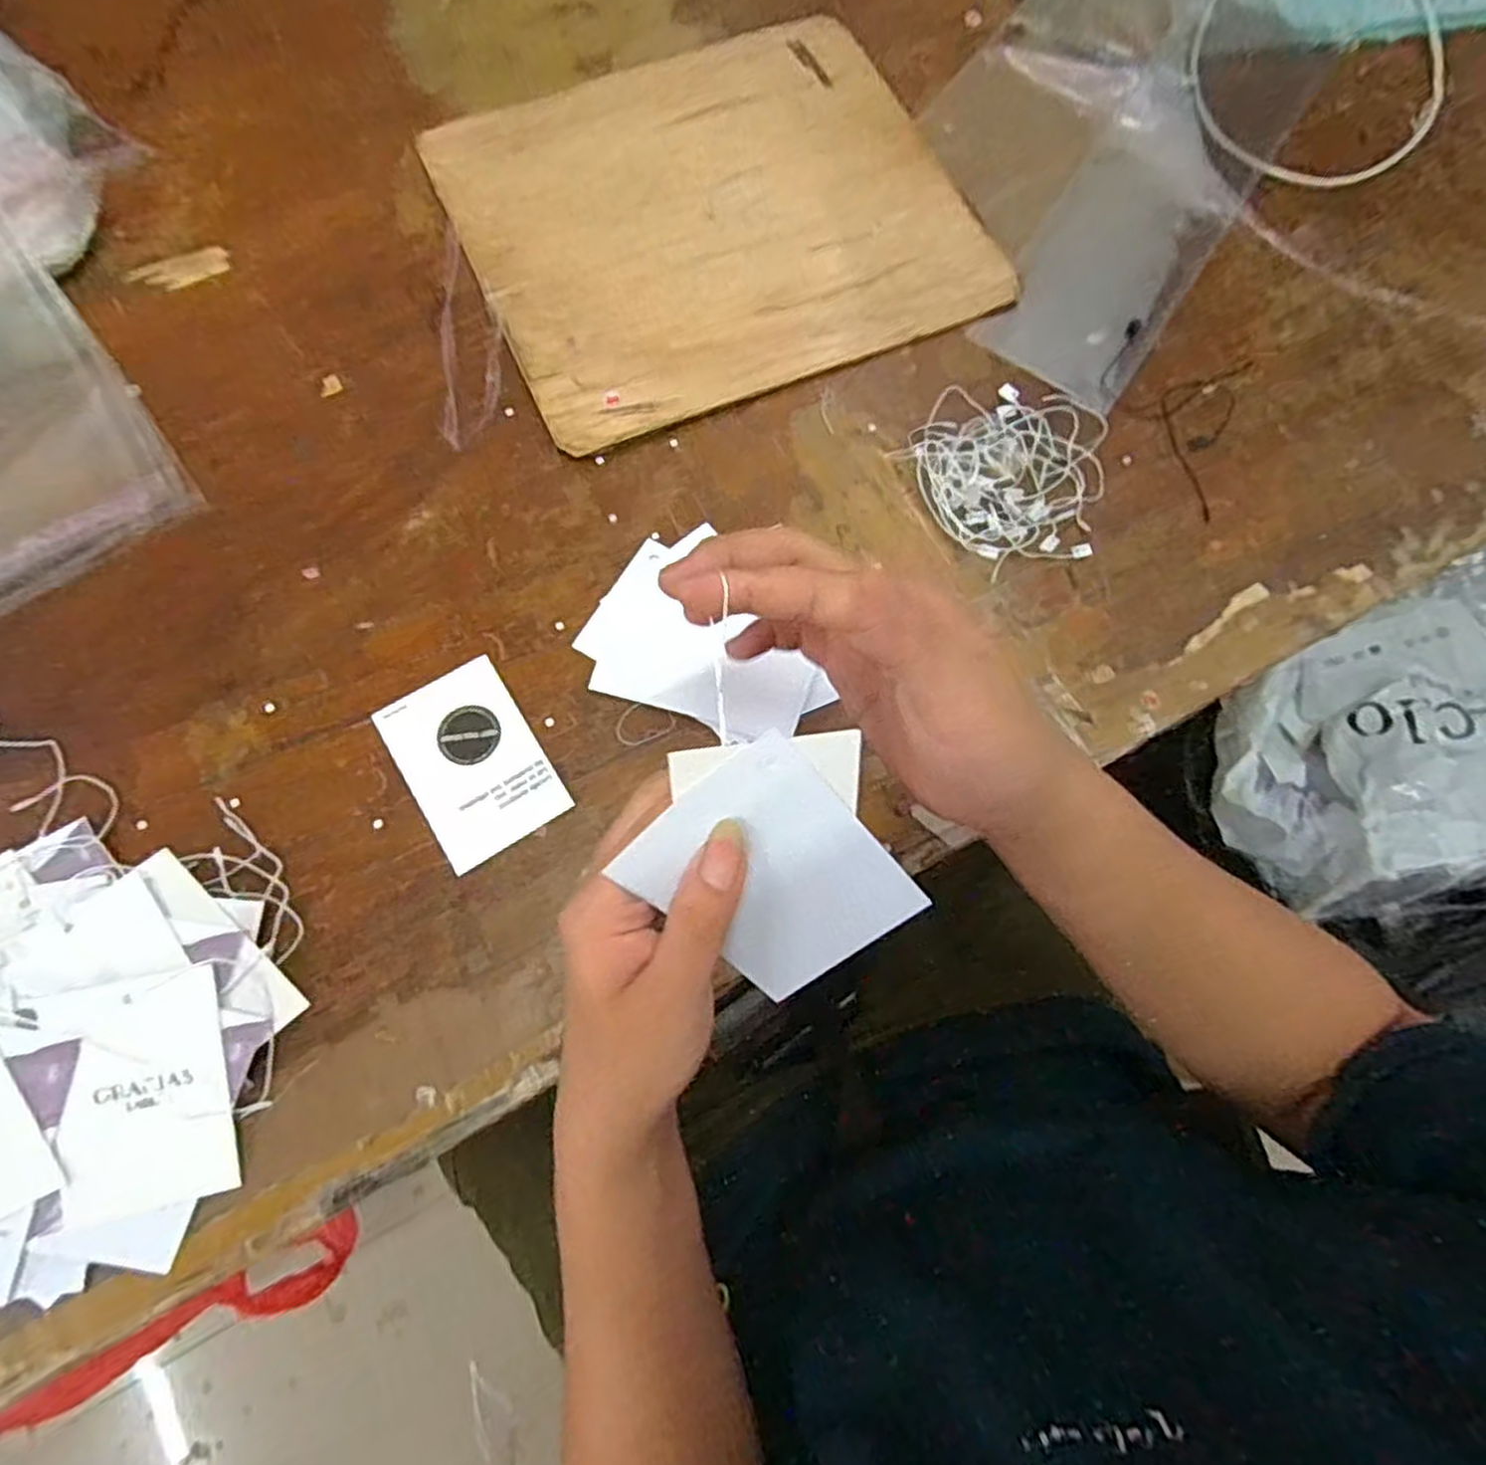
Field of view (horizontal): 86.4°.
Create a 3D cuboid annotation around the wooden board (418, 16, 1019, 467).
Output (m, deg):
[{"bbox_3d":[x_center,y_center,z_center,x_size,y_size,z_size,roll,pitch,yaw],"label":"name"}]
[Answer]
[{"bbox_3d":[-0.018,-0.312,0.477,0.285,0.005,0.252,-24,76,-8],"label":"wooden board"}]

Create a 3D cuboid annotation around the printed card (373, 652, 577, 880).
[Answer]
[{"bbox_3d":[-0.129,0.013,0.377,0.061,0.004,0.090,-31,78,-10],"label":"printed card"}]

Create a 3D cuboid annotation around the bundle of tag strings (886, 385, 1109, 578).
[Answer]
[{"bbox_3d":[0.152,-0.146,0.429,0.112,0.012,0.108,-39,79,-11],"label":"bundle of tag strings"}]

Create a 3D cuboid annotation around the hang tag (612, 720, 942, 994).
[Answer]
[{"bbox_3d":[0.013,0.051,0.270,0.069,0.007,0.098,-36,120,12],"label":"hang tag"}]

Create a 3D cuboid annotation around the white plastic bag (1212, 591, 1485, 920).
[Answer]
[{"bbox_3d":[0.611,0.018,0.747,0.324,0.109,0.250,-16,76,-8],"label":"white plastic bag"}]

